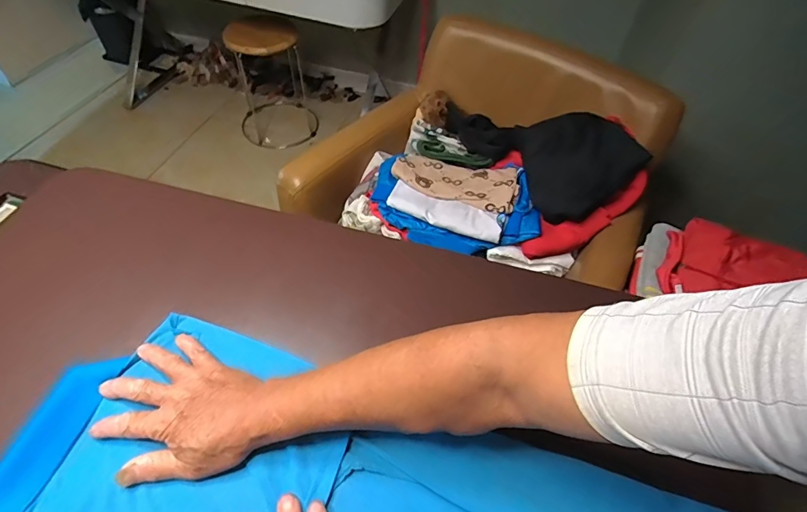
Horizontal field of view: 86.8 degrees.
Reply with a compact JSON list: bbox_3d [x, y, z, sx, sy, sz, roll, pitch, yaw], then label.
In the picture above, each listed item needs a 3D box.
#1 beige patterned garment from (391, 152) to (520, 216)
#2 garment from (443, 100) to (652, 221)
[{"bbox_3d":[0.111,-0.165,0.881,0.259,0.036,0.124,23,53,15],"label":"beige patterned garment"},{"bbox_3d":[0.268,-0.245,0.880,0.180,0.147,0.385,-25,56,-22],"label":"garment"}]

